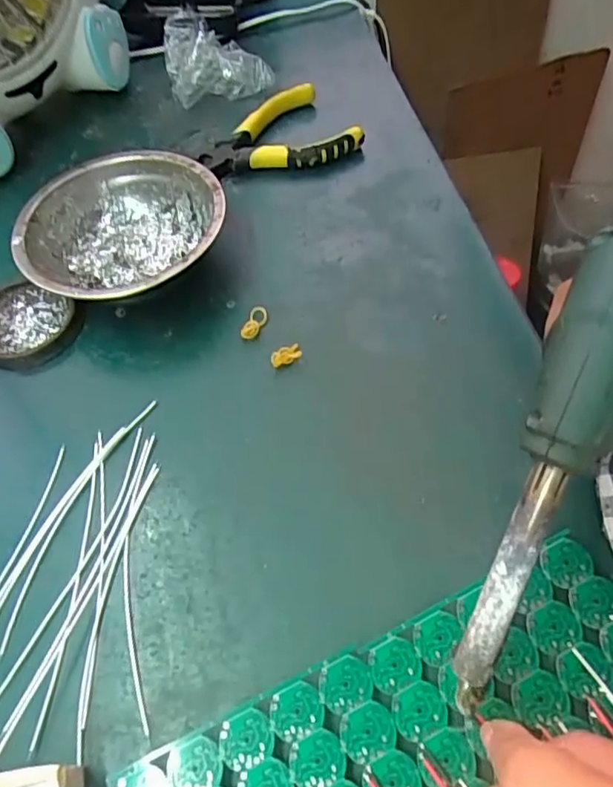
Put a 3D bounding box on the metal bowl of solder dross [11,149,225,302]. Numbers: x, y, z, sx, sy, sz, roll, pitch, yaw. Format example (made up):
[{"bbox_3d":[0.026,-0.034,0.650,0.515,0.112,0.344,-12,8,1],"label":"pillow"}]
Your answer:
[{"bbox_3d":[-0.113,-0.097,0.358,0.121,0.042,0.119,-2,58,3],"label":"metal bowl of solder dross"}]

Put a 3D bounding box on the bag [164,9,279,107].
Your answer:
[{"bbox_3d":[-0.072,-0.268,0.446,0.079,0.046,0.063,-12,58,-3],"label":"bag"}]

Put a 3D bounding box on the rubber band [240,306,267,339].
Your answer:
[{"bbox_3d":[-0.031,-0.043,0.342,0.012,0.005,0.022,15,61,14],"label":"rubber band"}]

